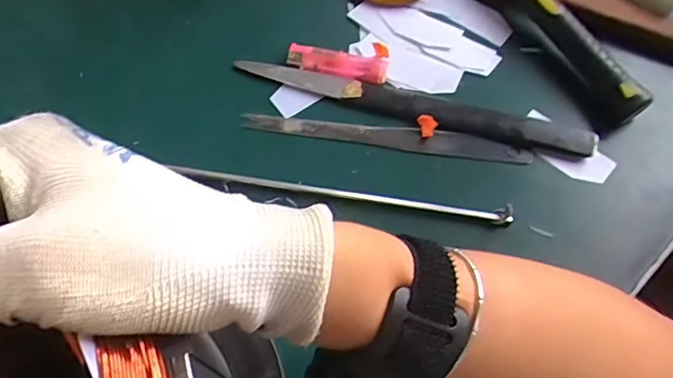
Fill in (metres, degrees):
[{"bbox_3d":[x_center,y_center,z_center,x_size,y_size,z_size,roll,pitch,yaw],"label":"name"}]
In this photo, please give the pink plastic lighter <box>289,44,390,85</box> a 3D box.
[{"bbox_3d":[0.001,-0.098,0.411,0.076,0.009,0.023,12,65,6],"label":"pink plastic lighter"}]

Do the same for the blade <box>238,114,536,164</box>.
[{"bbox_3d":[0.035,-0.040,0.391,0.206,0.008,0.022,9,64,5],"label":"blade"}]

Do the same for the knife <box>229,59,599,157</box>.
[{"bbox_3d":[0.056,-0.067,0.396,0.260,0.012,0.030,14,65,7],"label":"knife"}]

